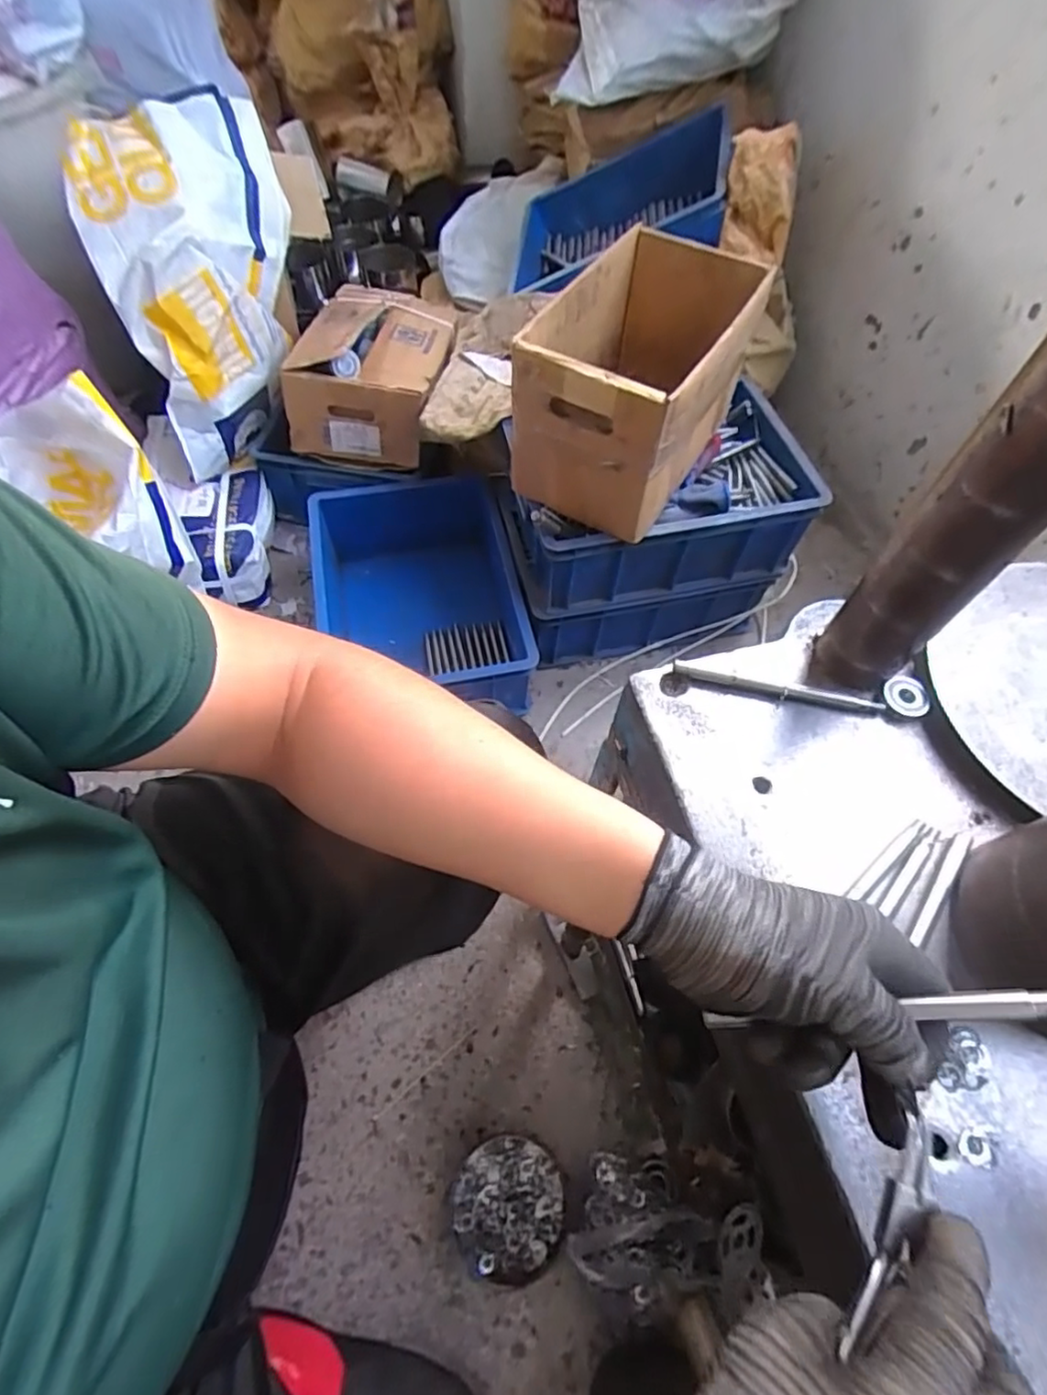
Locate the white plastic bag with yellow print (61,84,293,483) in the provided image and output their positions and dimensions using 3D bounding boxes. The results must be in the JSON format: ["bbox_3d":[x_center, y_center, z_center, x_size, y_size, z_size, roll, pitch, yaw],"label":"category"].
[{"bbox_3d":[-0.481,-0.624,0.981,0.275,0.366,0.309,-17,62,-11],"label":"white plastic bag with yellow print"}]

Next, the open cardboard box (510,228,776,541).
[{"bbox_3d":[0.148,-0.399,0.793,0.198,0.192,0.319,27,63,13],"label":"open cardboard box"}]

